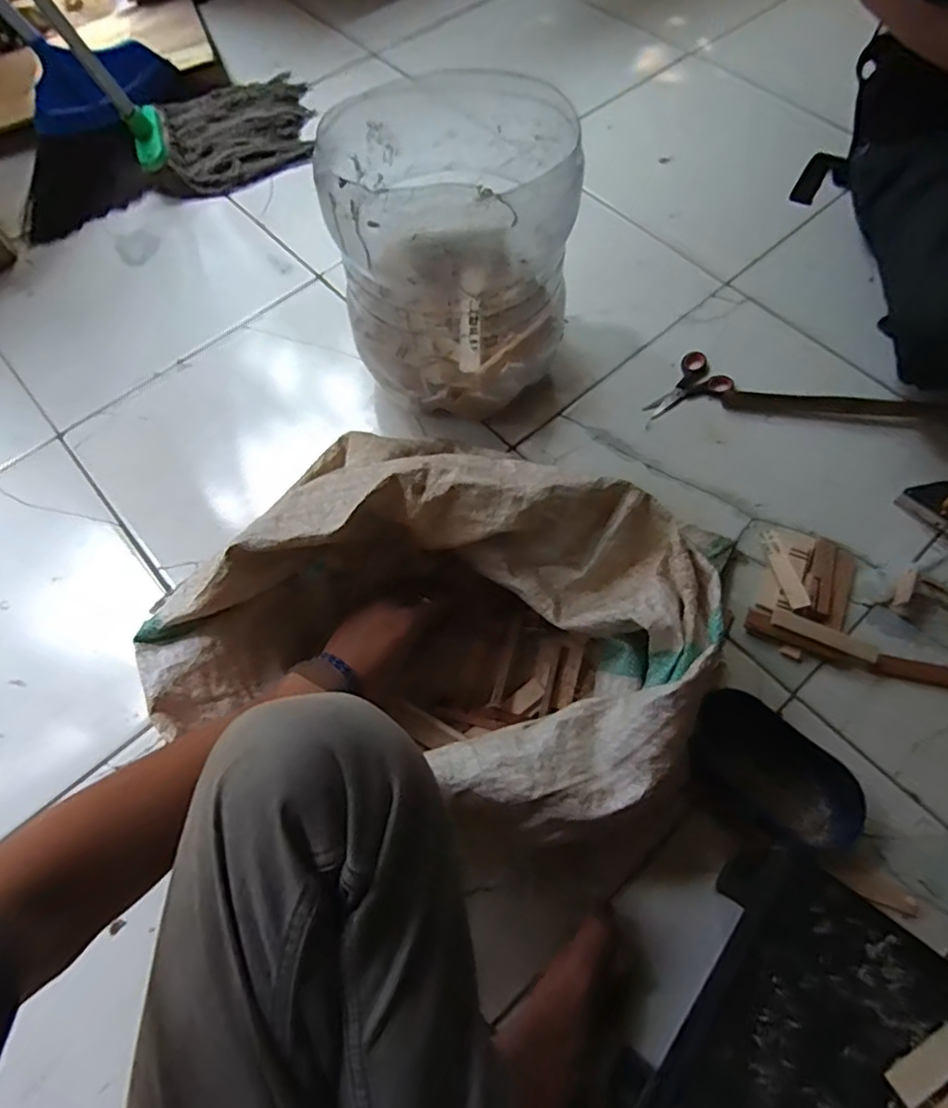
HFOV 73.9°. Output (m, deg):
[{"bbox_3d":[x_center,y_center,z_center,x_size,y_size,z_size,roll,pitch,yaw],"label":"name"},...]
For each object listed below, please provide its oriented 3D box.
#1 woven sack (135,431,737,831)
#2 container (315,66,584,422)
[{"bbox_3d":[-0.025,0.073,0.555,0.430,0.180,0.278,13,67,8],"label":"woven sack"},{"bbox_3d":[-0.021,-0.318,0.686,0.230,0.282,0.255,-5,64,-1],"label":"container"}]

